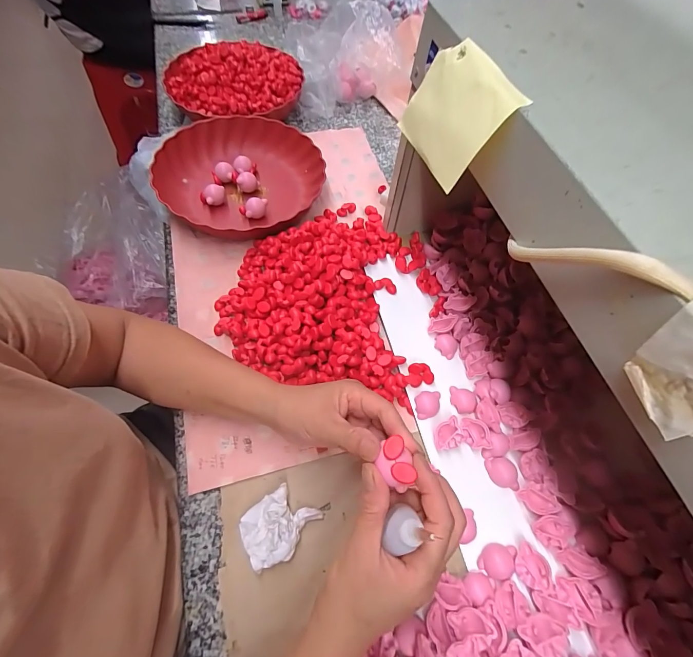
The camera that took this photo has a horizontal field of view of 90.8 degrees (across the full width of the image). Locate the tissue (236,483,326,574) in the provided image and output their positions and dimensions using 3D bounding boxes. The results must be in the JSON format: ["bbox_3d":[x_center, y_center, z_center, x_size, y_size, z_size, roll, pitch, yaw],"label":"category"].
[{"bbox_3d":[-0.066,0.188,0.328,0.073,0.022,0.055,-35,70,-20],"label":"tissue"}]

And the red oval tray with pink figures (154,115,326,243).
[{"bbox_3d":[-0.162,-0.224,0.529,0.228,0.064,0.234,20,63,7],"label":"red oval tray with pink figures"}]

